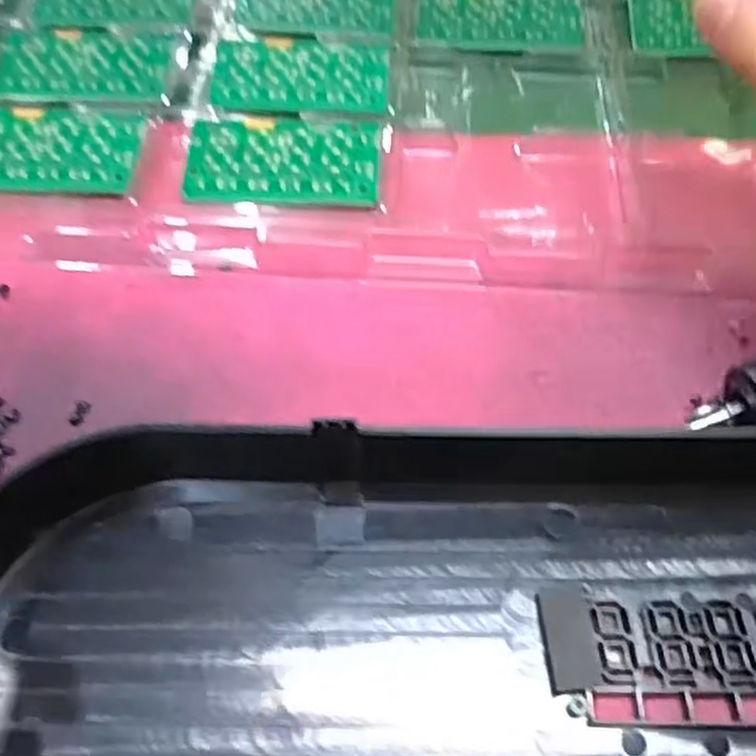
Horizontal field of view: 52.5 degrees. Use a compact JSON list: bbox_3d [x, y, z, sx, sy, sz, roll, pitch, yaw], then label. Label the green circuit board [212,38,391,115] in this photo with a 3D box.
[{"bbox_3d":[-0.041,-0.159,0.407,0.093,0.006,0.059,4,58,3],"label":"green circuit board"}]

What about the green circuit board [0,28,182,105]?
[{"bbox_3d":[-0.158,-0.165,0.410,0.094,0.006,0.062,2,58,2],"label":"green circuit board"}]

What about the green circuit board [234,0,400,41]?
[{"bbox_3d":[-0.036,-0.220,0.449,0.097,0.005,0.065,11,59,7],"label":"green circuit board"}]

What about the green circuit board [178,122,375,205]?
[{"bbox_3d":[-0.046,-0.104,0.369,0.091,0.008,0.048,3,58,2],"label":"green circuit board"}]

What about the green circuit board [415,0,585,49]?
[{"bbox_3d":[0.072,-0.211,0.448,0.095,0.007,0.053,3,58,2],"label":"green circuit board"}]

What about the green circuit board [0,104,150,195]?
[{"bbox_3d":[-0.163,-0.112,0.376,0.091,0.008,0.051,5,58,3],"label":"green circuit board"}]

